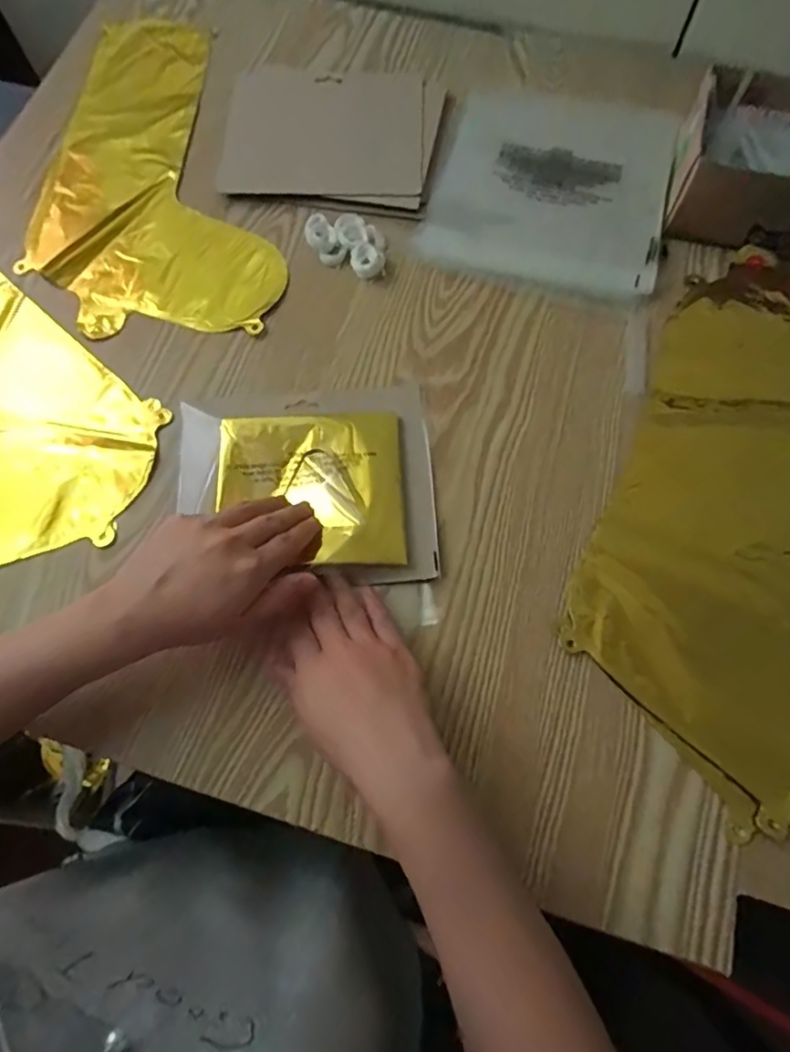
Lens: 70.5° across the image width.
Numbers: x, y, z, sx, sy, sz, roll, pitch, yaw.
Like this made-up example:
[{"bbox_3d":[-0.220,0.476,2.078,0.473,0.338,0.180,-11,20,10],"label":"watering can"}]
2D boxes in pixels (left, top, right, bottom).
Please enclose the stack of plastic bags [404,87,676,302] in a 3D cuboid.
[{"bbox_3d":[0.149,-0.327,0.533,0.210,0.010,0.230,15,71,6],"label":"stack of plastic bags"}]

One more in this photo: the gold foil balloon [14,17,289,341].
[{"bbox_3d":[-0.219,-0.356,0.547,0.226,0.013,0.397,-1,70,1],"label":"gold foil balloon"}]

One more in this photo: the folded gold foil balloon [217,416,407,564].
[{"bbox_3d":[-0.065,-0.030,0.421,0.139,0.018,0.124,-2,70,1],"label":"folded gold foil balloon"}]

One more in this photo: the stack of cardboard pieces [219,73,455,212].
[{"bbox_3d":[-0.060,-0.386,0.550,0.209,0.013,0.179,9,70,4],"label":"stack of cardboard pieces"}]

